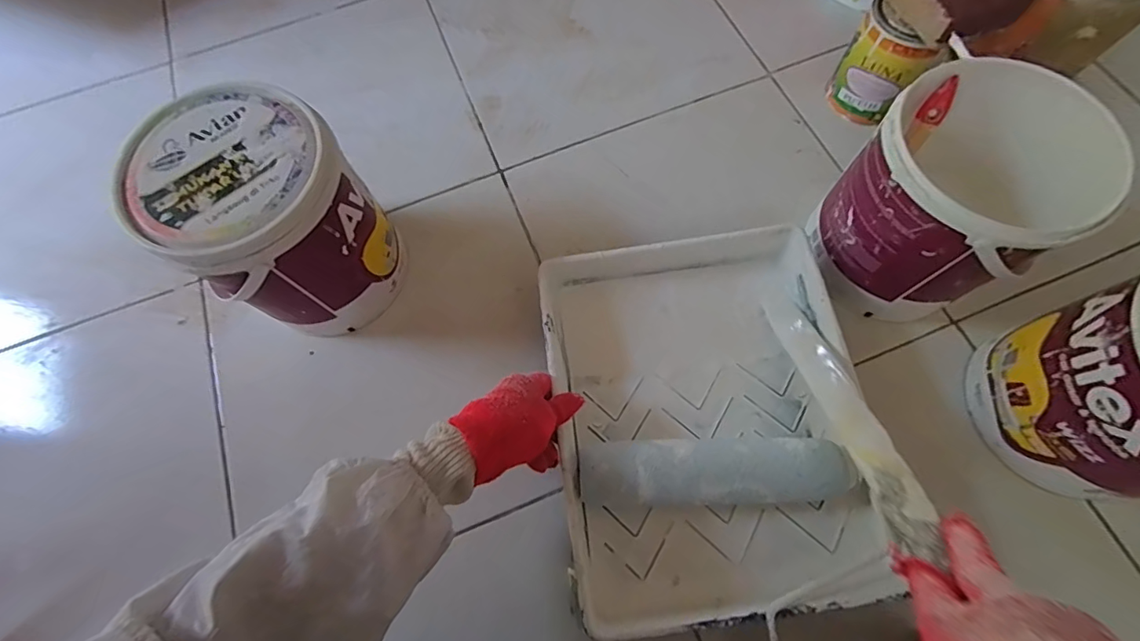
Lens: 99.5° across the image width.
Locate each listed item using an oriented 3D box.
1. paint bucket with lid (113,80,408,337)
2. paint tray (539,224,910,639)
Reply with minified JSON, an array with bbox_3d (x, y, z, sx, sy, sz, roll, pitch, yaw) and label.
[{"bbox_3d":[-0.284,-0.095,0.494,0.159,0.200,0.158,-1,69,3],"label":"paint bucket with lid"},{"bbox_3d":[0.128,0.089,0.475,0.272,0.059,0.344,-8,69,0],"label":"paint tray"}]

